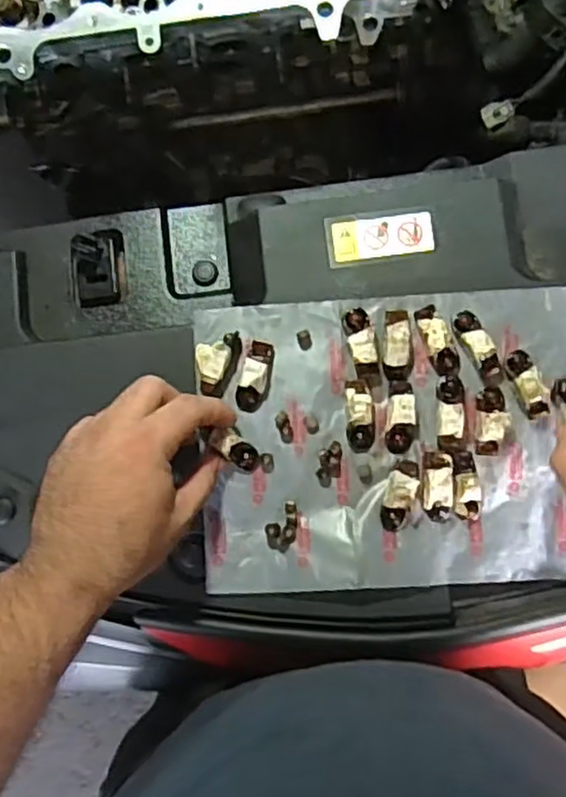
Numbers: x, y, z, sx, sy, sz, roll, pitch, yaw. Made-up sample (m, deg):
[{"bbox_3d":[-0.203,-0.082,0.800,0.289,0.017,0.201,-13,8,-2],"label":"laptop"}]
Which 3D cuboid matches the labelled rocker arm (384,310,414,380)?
[{"bbox_3d":[0.074,-0.034,0.439,0.019,0.024,0.041,4,82,5],"label":"labelled rocker arm"}]

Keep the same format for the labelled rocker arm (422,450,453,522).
[{"bbox_3d":[0.097,0.056,0.434,0.017,0.017,0.044,-3,101,4],"label":"labelled rocker arm"}]

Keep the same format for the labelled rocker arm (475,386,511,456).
[{"bbox_3d":[0.130,0.013,0.432,0.018,0.015,0.042,1,81,4],"label":"labelled rocker arm"}]

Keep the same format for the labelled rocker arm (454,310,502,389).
[{"bbox_3d":[0.123,-0.032,0.433,0.017,0.022,0.049,-29,80,-1],"label":"labelled rocker arm"}]

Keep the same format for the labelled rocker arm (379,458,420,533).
[{"bbox_3d":[0.073,0.062,0.437,0.018,0.017,0.044,18,98,7],"label":"labelled rocker arm"}]

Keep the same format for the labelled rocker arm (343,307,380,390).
[{"bbox_3d":[0.050,-0.031,0.437,0.017,0.018,0.051,-14,95,2],"label":"labelled rocker arm"}]

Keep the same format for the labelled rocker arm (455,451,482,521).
[{"bbox_3d":[0.115,0.056,0.436,0.016,0.016,0.043,-5,96,3],"label":"labelled rocker arm"}]

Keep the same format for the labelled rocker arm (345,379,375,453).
[{"bbox_3d":[0.049,0.012,0.438,0.019,0.019,0.044,-4,98,4],"label":"labelled rocker arm"}]

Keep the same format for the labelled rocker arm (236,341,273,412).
[{"bbox_3d":[-0.018,-0.013,0.440,0.017,0.019,0.044,17,98,7],"label":"labelled rocker arm"}]

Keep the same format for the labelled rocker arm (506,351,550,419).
[{"bbox_3d":[0.151,-0.009,0.429,0.017,0.017,0.043,-15,81,2],"label":"labelled rocker arm"}]

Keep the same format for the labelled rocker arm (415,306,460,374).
[{"bbox_3d":[0.097,-0.035,0.434,0.018,0.017,0.045,-25,100,0],"label":"labelled rocker arm"}]

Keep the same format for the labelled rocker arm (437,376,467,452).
[{"bbox_3d":[0.104,0.009,0.432,0.019,0.015,0.046,-4,81,4],"label":"labelled rocker arm"}]

